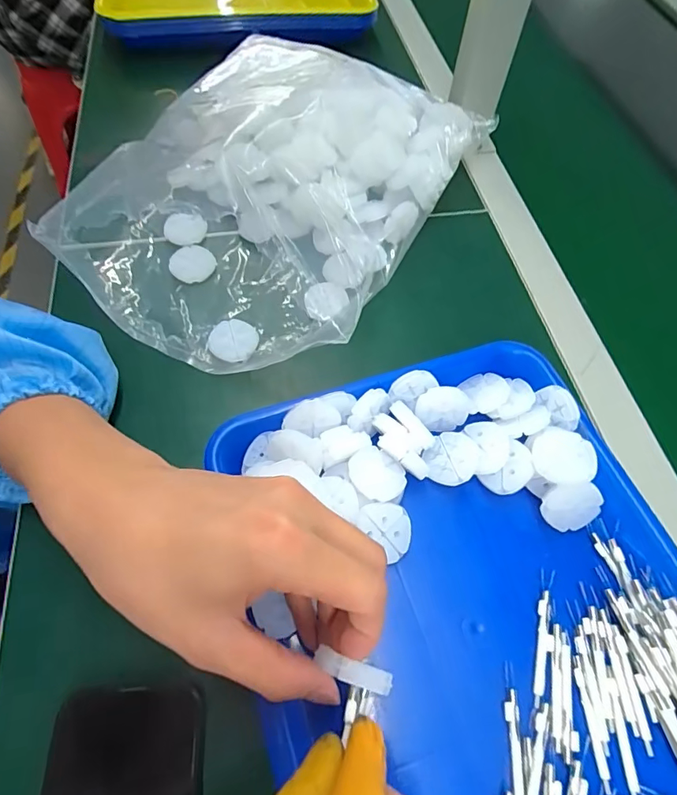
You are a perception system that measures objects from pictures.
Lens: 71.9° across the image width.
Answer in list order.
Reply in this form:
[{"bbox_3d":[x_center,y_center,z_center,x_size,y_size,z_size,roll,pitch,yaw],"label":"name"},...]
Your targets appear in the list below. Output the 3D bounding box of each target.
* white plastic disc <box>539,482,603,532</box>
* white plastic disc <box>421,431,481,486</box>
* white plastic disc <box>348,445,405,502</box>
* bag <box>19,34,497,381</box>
[{"bbox_3d":[0.143,0.068,0.286,0.036,0.034,0.005,-15,26,2],"label":"white plastic disc"},{"bbox_3d":[0.073,0.040,0.301,0.038,0.009,0.032,-36,68,-20],"label":"white plastic disc"},{"bbox_3d":[0.024,0.048,0.287,0.034,0.007,0.031,1,60,-2],"label":"white plastic disc"},{"bbox_3d":[-0.049,-0.188,0.397,0.241,0.086,0.349,27,63,12],"label":"bag"}]

